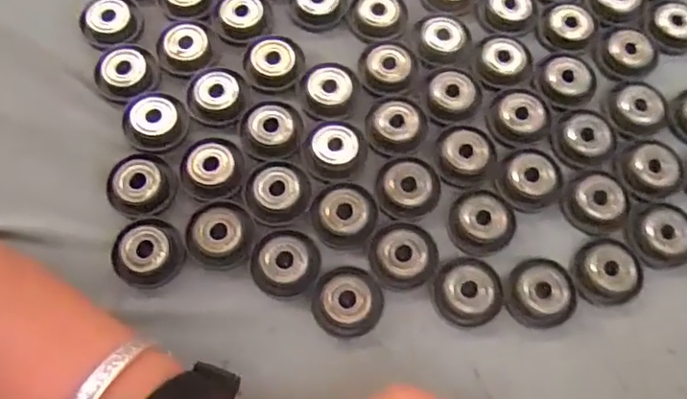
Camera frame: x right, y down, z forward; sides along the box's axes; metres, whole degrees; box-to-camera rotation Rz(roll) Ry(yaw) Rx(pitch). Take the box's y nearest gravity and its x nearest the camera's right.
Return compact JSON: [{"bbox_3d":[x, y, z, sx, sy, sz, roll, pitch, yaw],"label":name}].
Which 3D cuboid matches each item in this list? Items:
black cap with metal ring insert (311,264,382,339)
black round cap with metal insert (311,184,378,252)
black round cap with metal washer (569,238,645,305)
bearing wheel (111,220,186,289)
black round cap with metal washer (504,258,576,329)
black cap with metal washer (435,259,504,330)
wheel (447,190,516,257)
[{"bbox_3d":[0.002,0.045,0.273,0.032,0.011,0.031,0,70,-1],"label":"black cap with metal ring insert"},{"bbox_3d":[0.001,0.008,0.290,0.030,0.005,0.031,0,70,-1],"label":"black round cap with metal insert"},{"bbox_3d":[0.122,0.033,0.279,0.026,0.010,0.029,-8,70,-4],"label":"black round cap with metal washer"},{"bbox_3d":[-0.091,0.024,0.280,0.033,0.006,0.031,0,70,-1],"label":"bearing wheel"},{"bbox_3d":[0.090,0.041,0.275,0.029,0.014,0.031,0,70,-1],"label":"black round cap with metal washer"},{"bbox_3d":[0.057,0.042,0.276,0.029,0.010,0.031,0,70,-1],"label":"black cap with metal washer"},{"bbox_3d":[0.066,0.011,0.290,0.030,0.011,0.031,0,70,-1],"label":"wheel"}]

